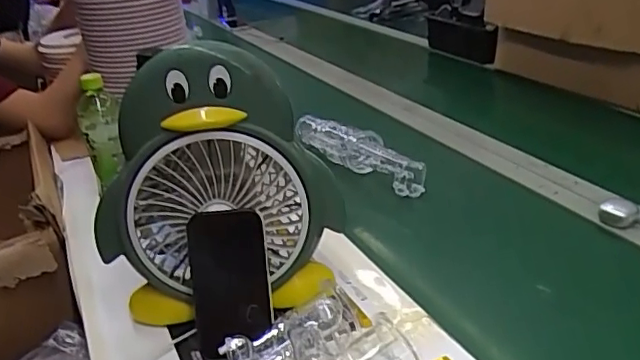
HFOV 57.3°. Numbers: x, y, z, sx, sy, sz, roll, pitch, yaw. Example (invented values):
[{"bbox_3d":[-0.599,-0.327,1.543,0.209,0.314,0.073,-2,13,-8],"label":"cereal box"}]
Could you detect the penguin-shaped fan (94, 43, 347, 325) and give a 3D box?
[{"bbox_3d":[-0.111,0.013,0.614,0.252,0.281,0.098,-1,27,8],"label":"penguin-shaped fan"}]

